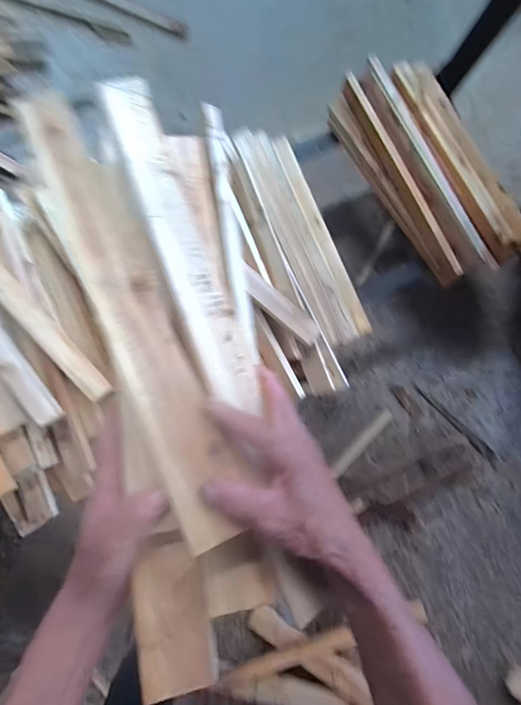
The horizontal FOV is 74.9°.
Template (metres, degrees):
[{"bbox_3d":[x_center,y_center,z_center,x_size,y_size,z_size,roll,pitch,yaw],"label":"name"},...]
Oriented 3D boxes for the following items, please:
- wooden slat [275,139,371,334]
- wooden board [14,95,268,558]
[{"bbox_3d":[0.138,-0.264,0.761,0.047,0.012,0.476,-23,87,-24],"label":"wooden slat"},{"bbox_3d":[-0.124,-0.068,0.307,0.063,0.016,0.468,-25,74,-7],"label":"wooden board"}]

